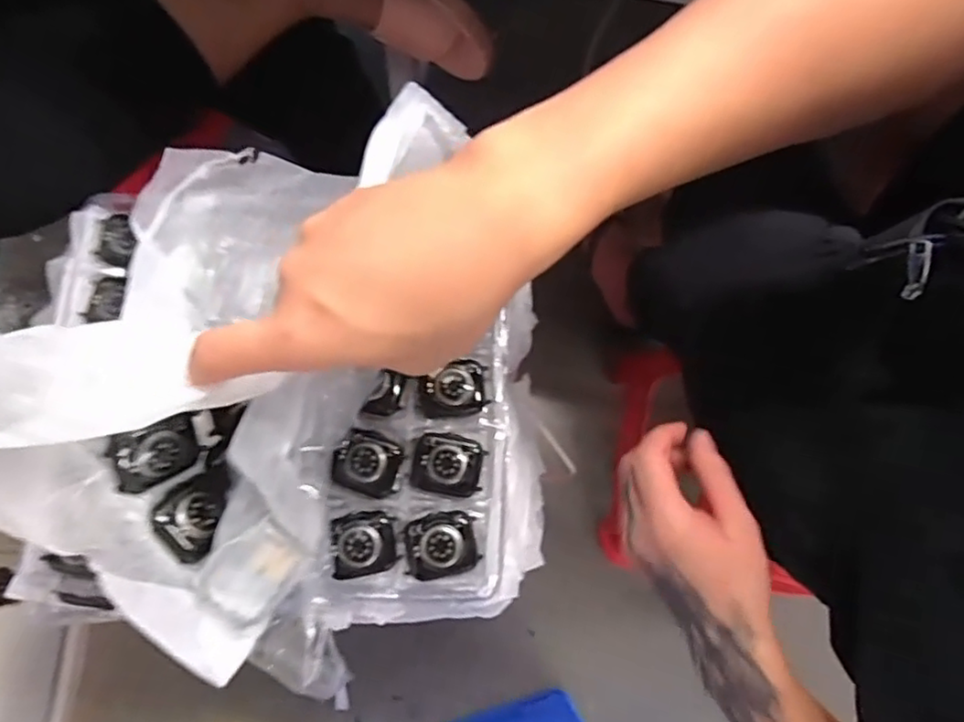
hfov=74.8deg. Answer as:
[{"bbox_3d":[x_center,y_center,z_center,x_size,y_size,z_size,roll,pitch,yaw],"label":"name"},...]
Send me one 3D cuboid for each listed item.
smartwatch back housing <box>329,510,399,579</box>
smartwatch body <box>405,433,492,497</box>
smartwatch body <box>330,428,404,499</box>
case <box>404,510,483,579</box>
[{"bbox_3d":[-0.073,0.112,0.390,0.039,0.015,0.037,-7,78,-3],"label":"smartwatch back housing"},{"bbox_3d":[-0.022,0.066,0.404,0.045,0.011,0.037,11,77,1],"label":"smartwatch body"},{"bbox_3d":[-0.073,0.065,0.402,0.041,0.009,0.038,15,78,2],"label":"smartwatch body"},{"bbox_3d":[-0.026,0.113,0.389,0.044,0.009,0.036,-11,78,-4],"label":"case"}]

